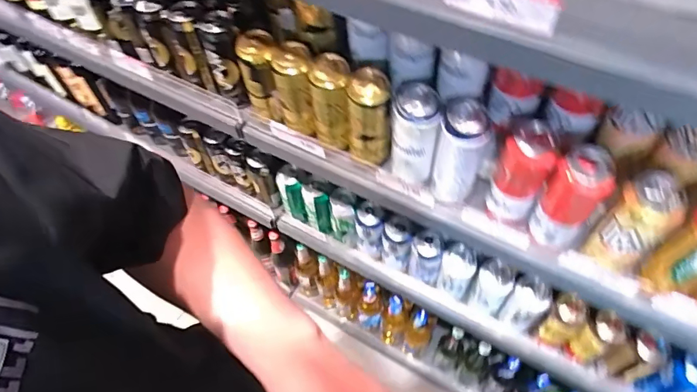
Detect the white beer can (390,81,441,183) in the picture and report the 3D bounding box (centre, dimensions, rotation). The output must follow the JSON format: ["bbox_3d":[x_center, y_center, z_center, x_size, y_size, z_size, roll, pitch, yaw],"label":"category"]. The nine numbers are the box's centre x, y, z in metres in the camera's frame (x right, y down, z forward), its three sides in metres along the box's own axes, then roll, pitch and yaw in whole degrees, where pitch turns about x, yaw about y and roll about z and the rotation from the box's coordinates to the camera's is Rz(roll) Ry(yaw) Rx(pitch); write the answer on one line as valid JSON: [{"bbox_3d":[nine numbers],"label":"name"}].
[{"bbox_3d":[0.099,-0.099,0.679,0.064,0.132,0.080,3,57,6],"label":"white beer can"}]

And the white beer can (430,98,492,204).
[{"bbox_3d":[0.160,-0.054,0.663,0.070,0.156,0.070,17,60,15],"label":"white beer can"}]

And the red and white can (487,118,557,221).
[{"bbox_3d":[0.239,-0.027,0.632,0.070,0.140,0.059,16,60,14],"label":"red and white can"}]

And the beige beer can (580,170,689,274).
[{"bbox_3d":[0.360,0.035,0.573,0.066,0.131,0.067,-35,61,-17],"label":"beige beer can"}]

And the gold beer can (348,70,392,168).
[{"bbox_3d":[0.032,-0.115,0.706,0.064,0.155,0.054,-1,57,3],"label":"gold beer can"}]

